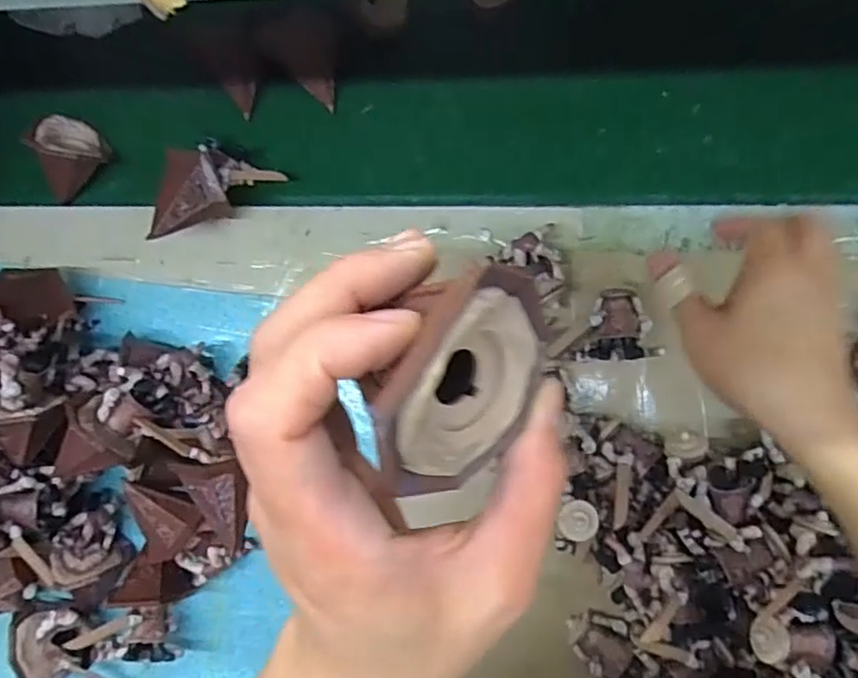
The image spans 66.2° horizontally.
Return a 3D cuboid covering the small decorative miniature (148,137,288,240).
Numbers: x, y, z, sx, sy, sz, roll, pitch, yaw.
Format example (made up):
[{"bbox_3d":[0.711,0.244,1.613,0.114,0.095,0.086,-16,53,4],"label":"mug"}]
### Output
[{"bbox_3d":[-0.179,-0.115,0.530,0.068,0.057,0.087,29,93,9],"label":"small decorative miniature"}]

